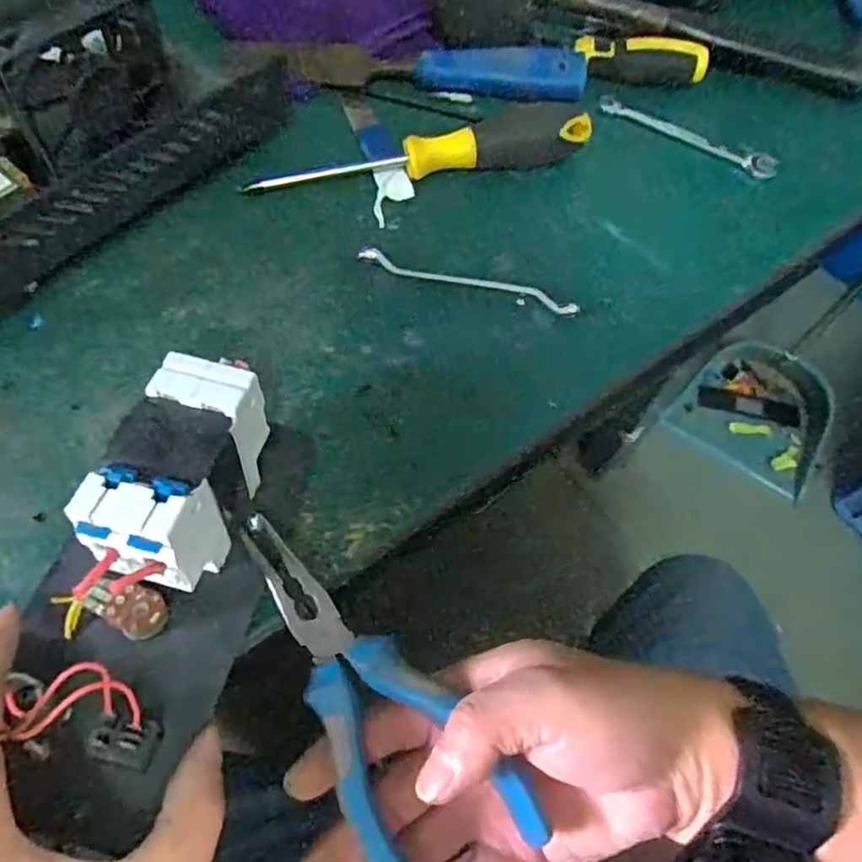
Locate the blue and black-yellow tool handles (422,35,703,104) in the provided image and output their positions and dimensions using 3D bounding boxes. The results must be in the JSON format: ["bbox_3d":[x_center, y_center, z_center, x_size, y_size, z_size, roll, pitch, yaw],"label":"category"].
[{"bbox_3d":[0.086,-0.233,0.414,0.182,0.020,0.042,-7,64,-7],"label":"blue and black-yellow tool handles"}]

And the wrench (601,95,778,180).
[{"bbox_3d":[0.165,-0.191,0.415,0.117,0.009,0.019,26,64,10],"label":"wrench"}]

